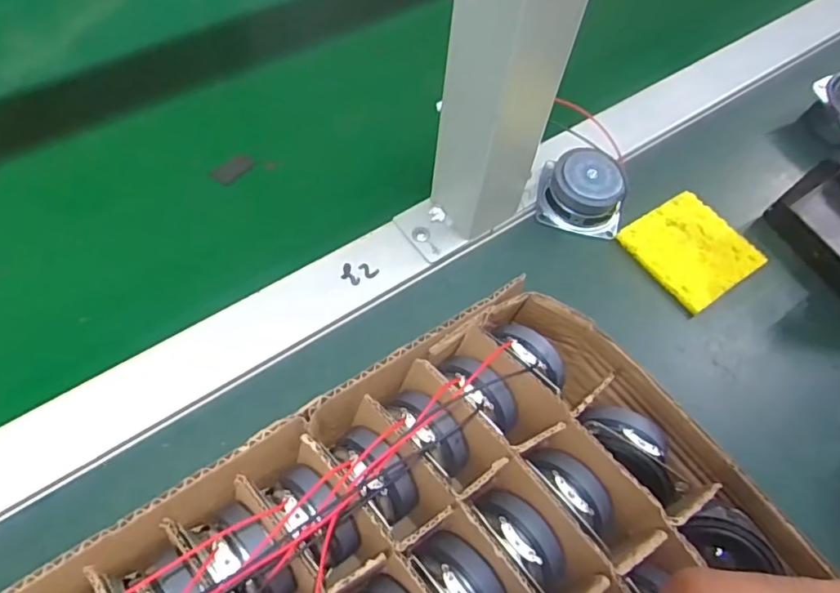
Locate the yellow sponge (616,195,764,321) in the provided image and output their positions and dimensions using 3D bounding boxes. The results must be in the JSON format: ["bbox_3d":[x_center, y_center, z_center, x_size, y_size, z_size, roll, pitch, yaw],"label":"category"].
[{"bbox_3d":[0.166,-0.029,0.343,0.064,0.008,0.064,-30,68,-19],"label":"yellow sponge"}]

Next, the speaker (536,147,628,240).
[{"bbox_3d":[0.102,-0.066,0.346,0.051,0.029,0.045,13,61,3],"label":"speaker"}]

